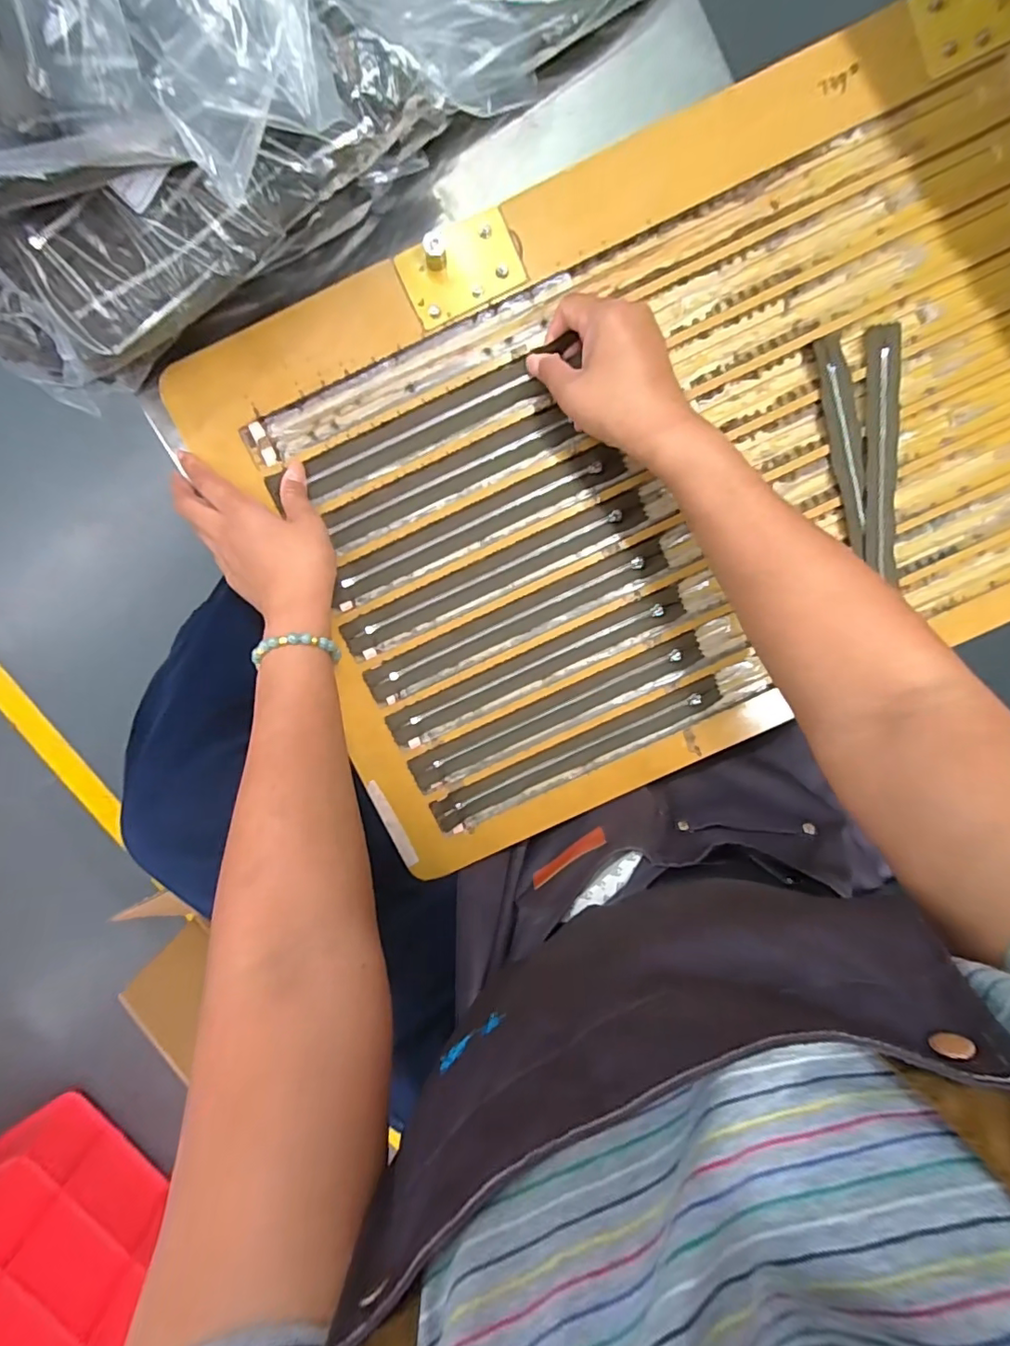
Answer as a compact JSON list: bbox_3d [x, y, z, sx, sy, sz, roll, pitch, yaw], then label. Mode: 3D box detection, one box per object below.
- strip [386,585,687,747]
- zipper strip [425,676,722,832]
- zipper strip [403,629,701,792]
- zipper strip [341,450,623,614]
[{"bbox_3d":[0.027,-0.005,0.439,0.256,0.008,0.025,-24,99,2],"label":"strip"},{"bbox_3d":[0.061,0.070,0.452,0.255,0.009,0.028,-25,99,2],"label":"zipper strip"},{"bbox_3d":[0.044,0.034,0.447,0.255,0.008,0.027,-24,99,2],"label":"zipper strip"},{"bbox_3d":[-0.022,-0.118,0.423,0.242,0.008,0.025,-25,99,2],"label":"zipper strip"}]

